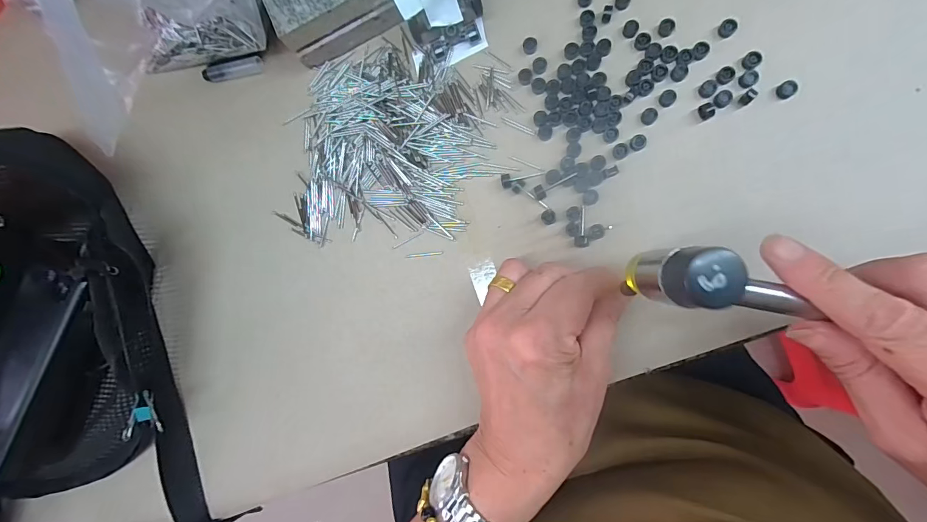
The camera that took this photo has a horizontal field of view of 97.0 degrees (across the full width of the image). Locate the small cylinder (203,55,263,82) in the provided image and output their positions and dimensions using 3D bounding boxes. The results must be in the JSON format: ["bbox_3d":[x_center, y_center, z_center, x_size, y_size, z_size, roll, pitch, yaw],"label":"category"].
[{"bbox_3d":[-0.168,-0.139,0.299,0.046,0.008,0.009,-8,87,10],"label":"small cylinder"}]

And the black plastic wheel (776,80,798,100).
[{"bbox_3d":[0.186,-0.099,0.236,0.011,0.004,0.009,-32,84,8],"label":"black plastic wheel"}]

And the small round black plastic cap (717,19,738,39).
[{"bbox_3d":[0.155,-0.137,0.240,0.010,0.004,0.010,0,89,10],"label":"small round black plastic cap"}]

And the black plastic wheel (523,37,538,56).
[{"bbox_3d":[0.043,-0.138,0.262,0.009,0.004,0.009,0,89,10],"label":"black plastic wheel"}]

